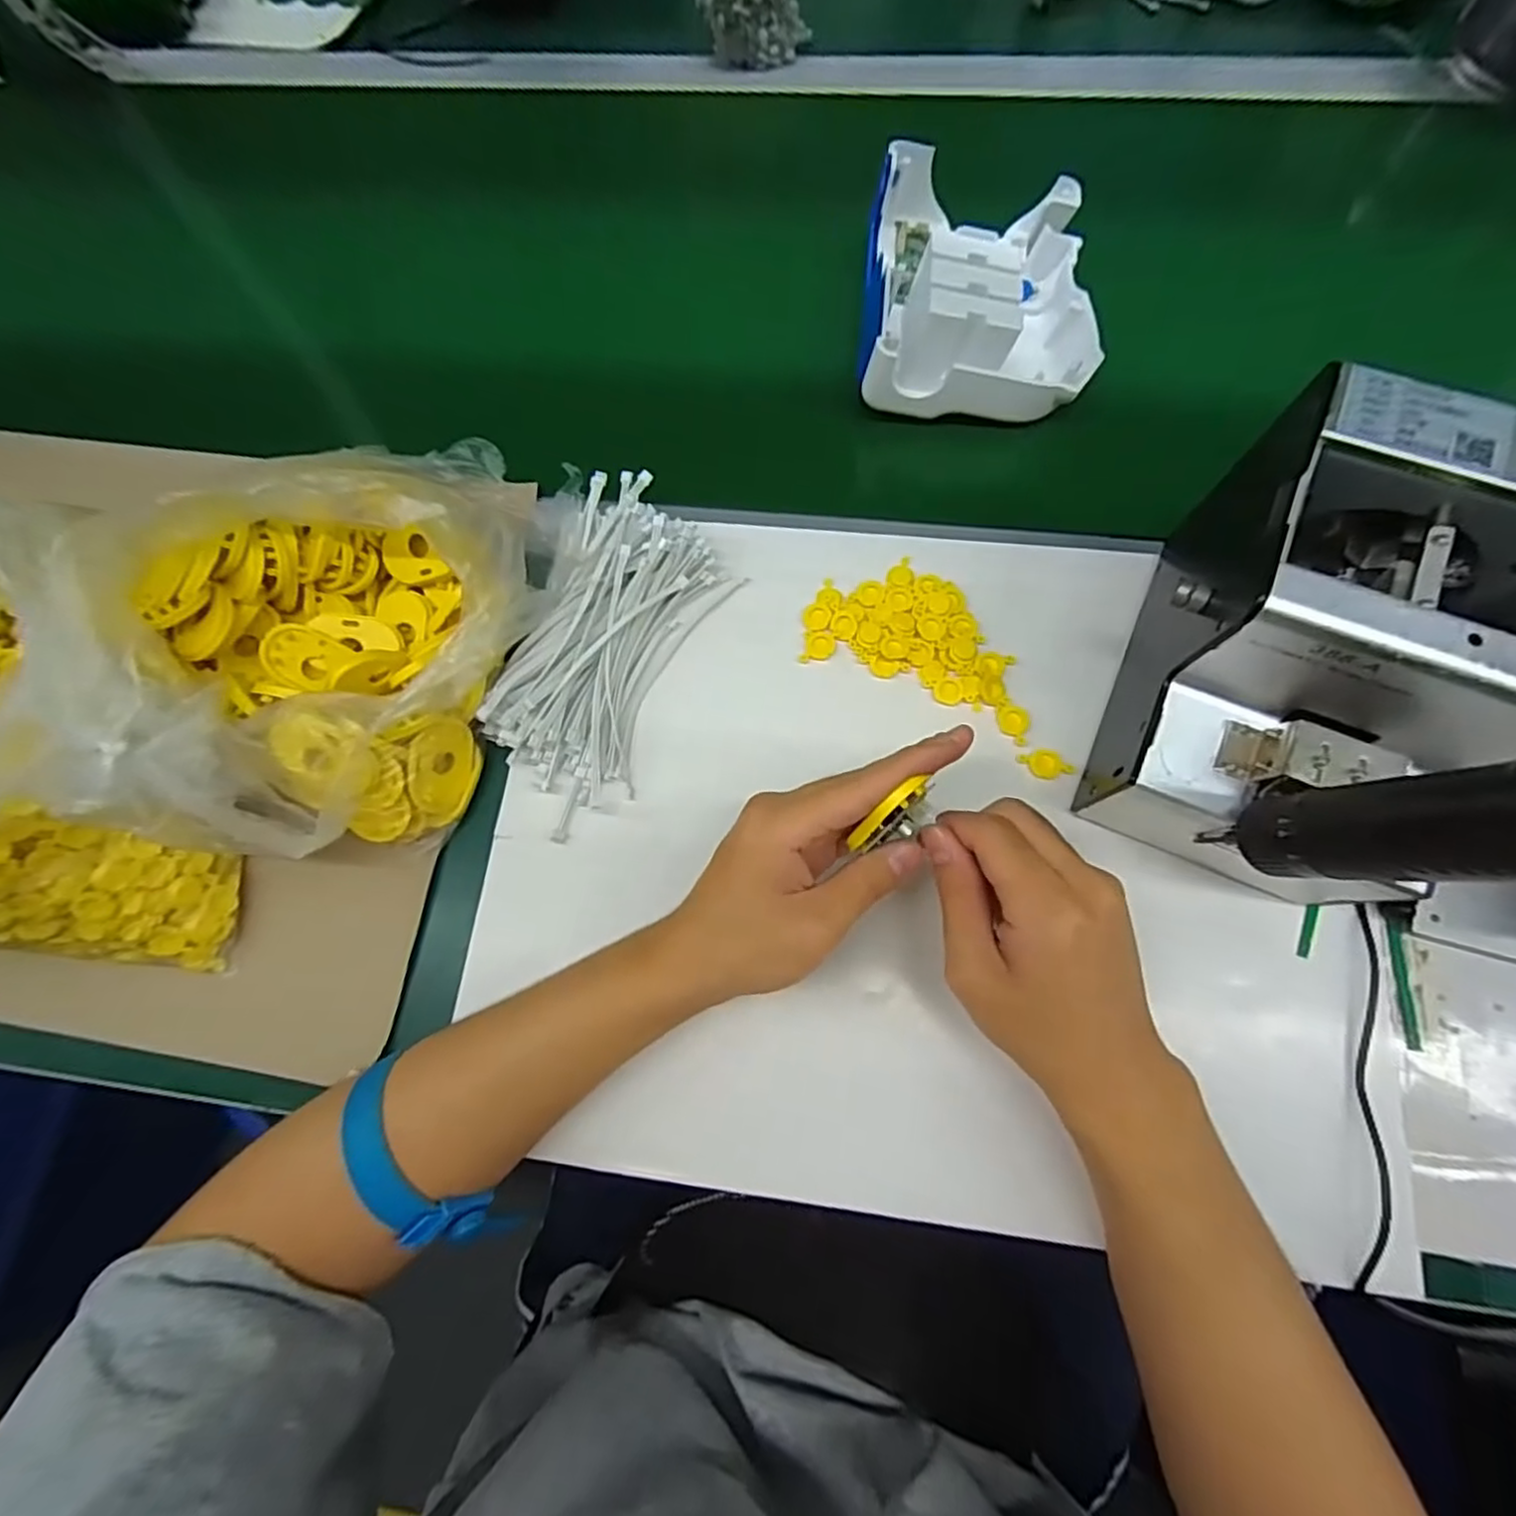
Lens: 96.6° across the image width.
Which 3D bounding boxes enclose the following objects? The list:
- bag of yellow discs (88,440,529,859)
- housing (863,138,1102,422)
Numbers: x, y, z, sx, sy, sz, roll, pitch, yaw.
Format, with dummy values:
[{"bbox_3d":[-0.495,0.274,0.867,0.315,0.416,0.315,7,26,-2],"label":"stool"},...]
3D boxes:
[{"bbox_3d":[-0.226,-0.073,0.370,0.191,0.110,0.236,-9,76,-2],"label":"bag of yellow discs"},{"bbox_3d":[0.148,-0.318,0.448,0.143,0.065,0.184,5,76,2],"label":"housing"}]

